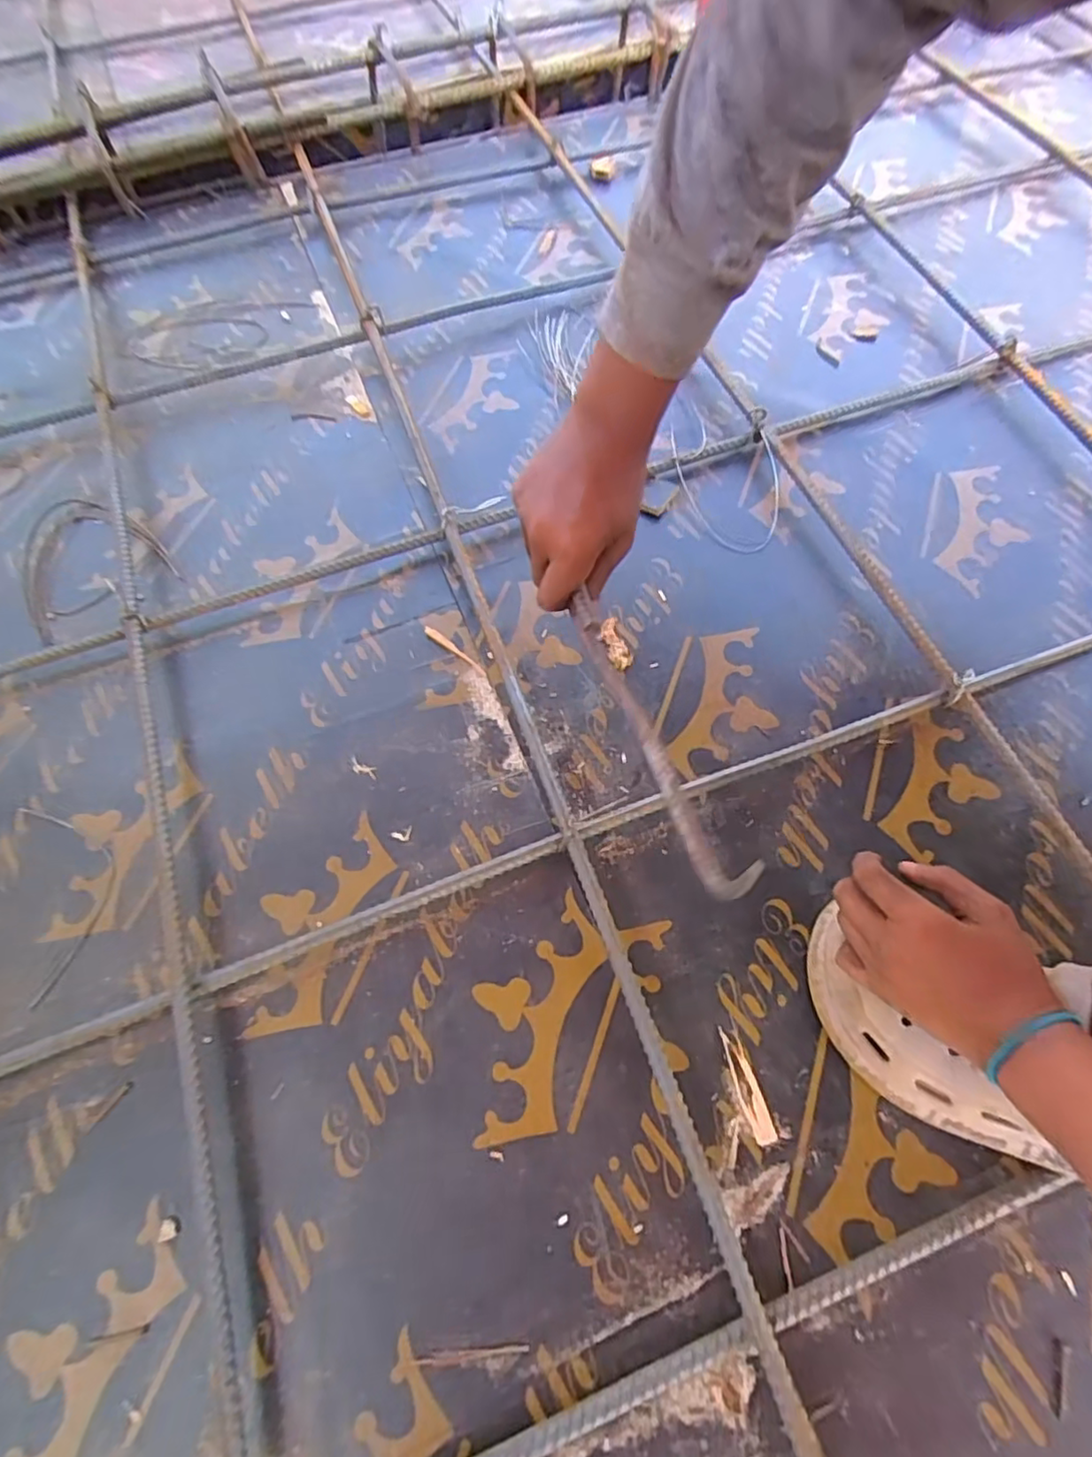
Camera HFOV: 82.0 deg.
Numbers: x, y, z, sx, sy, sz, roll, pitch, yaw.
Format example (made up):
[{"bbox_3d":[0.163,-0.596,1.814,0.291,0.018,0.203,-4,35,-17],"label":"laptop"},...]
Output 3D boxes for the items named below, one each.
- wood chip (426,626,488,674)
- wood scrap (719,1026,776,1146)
[{"bbox_3d":[-0.082,-0.072,0.566,0.071,0.004,0.008,36,71,16],"label":"wood chip"},{"bbox_3d":[0.136,0.242,0.428,0.016,0.005,0.070,-16,66,-6],"label":"wood scrap"}]

